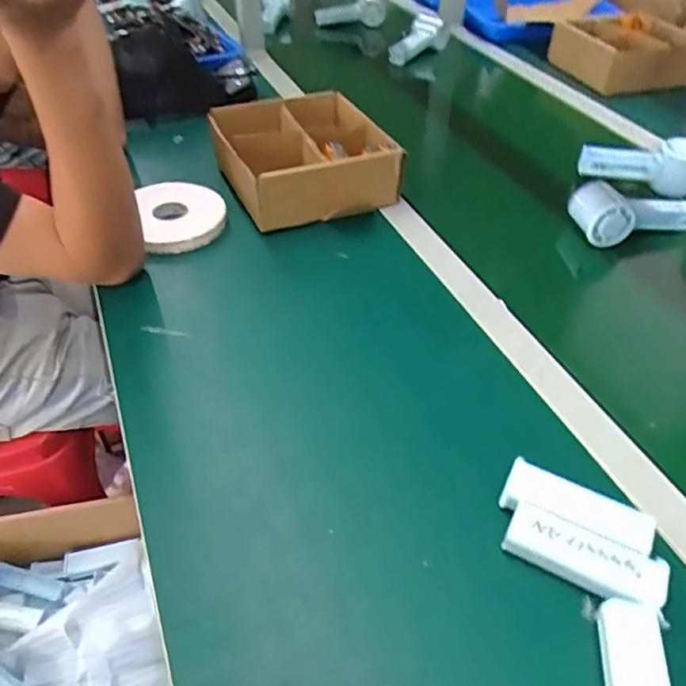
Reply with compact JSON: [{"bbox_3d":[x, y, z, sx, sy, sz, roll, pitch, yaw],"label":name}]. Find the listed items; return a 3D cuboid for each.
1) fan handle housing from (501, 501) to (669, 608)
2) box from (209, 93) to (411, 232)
[{"bbox_3d":[0.164,0.148,0.401,0.101,0.020,0.037,21,48,19],"label":"fan handle housing"},{"bbox_3d":[-0.052,-0.233,0.752,0.196,0.089,0.201,-21,49,-20],"label":"box"}]

